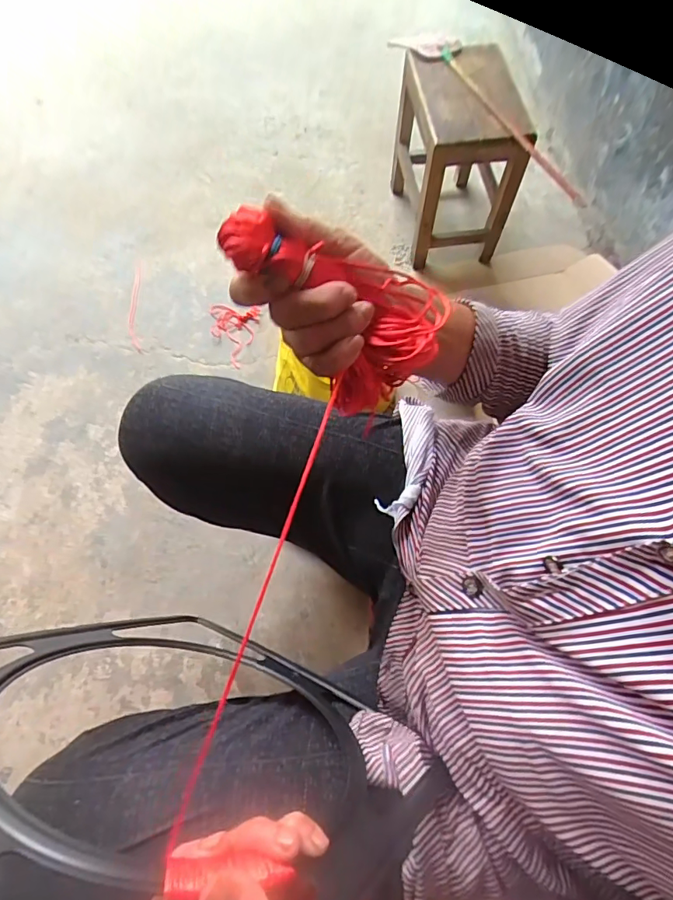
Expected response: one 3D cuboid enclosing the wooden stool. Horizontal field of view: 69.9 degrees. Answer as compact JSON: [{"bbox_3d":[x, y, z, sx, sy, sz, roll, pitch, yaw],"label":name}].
[{"bbox_3d":[0.230,-0.557,0.938,0.192,0.288,0.233,-12,69,-6],"label":"wooden stool"}]

